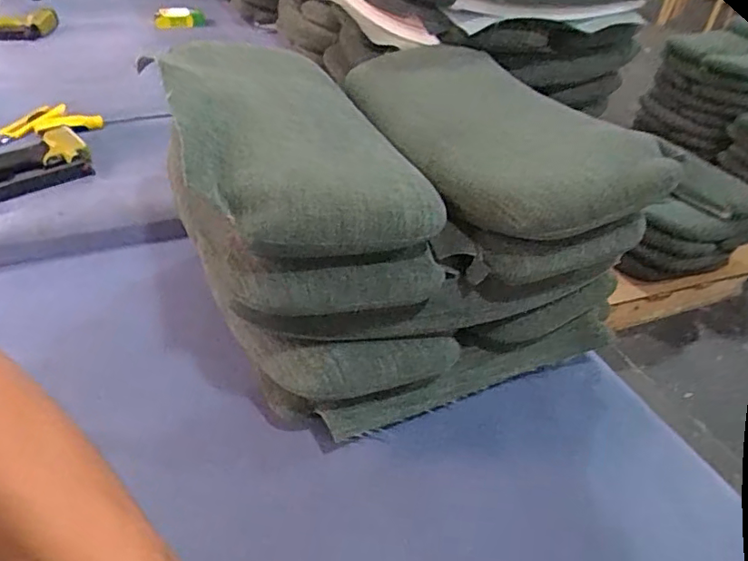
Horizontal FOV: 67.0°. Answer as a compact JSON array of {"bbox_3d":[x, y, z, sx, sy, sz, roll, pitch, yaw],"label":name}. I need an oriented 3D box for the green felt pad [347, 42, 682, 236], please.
[{"bbox_3d":[0.114,-0.184,0.645,0.189,0.052,0.456,-13,42,-22],"label":"green felt pad"}]

